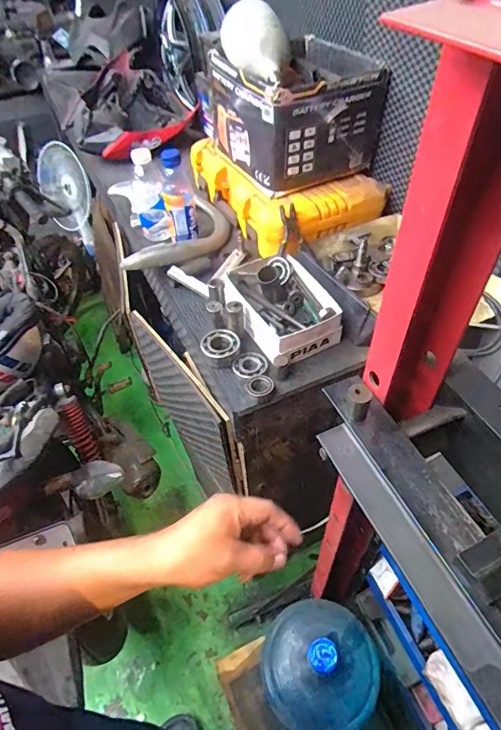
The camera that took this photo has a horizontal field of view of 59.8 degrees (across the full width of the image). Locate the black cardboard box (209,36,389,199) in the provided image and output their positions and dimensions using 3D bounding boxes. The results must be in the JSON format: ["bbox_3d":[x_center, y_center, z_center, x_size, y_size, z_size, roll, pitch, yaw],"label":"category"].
[{"bbox_3d":[0.095,-0.536,0.942,0.275,0.192,0.258,-24,51,-17],"label":"black cardboard box"}]

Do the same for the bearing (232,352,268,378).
[{"bbox_3d":[0.002,0.002,0.769,0.055,0.017,0.055,-2,48,2],"label":"bearing"}]

